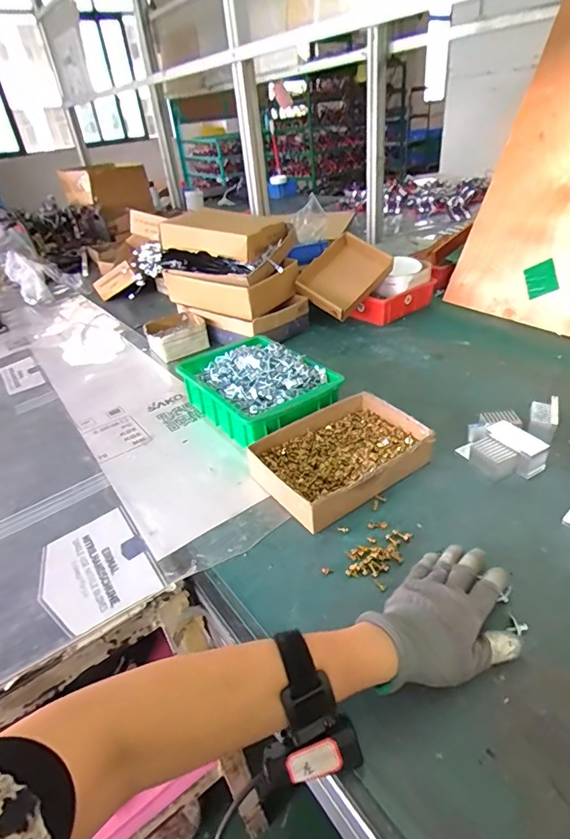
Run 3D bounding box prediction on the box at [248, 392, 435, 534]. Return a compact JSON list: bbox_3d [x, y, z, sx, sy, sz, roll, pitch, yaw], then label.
[{"bbox_3d":[0.070,0.048,0.588,0.217,0.052,0.147,-26,40,-25],"label":"box"}]

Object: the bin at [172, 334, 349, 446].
[{"bbox_3d":[-0.044,-0.049,0.719,0.175,0.082,0.249,-26,40,-26],"label":"bin"}]

